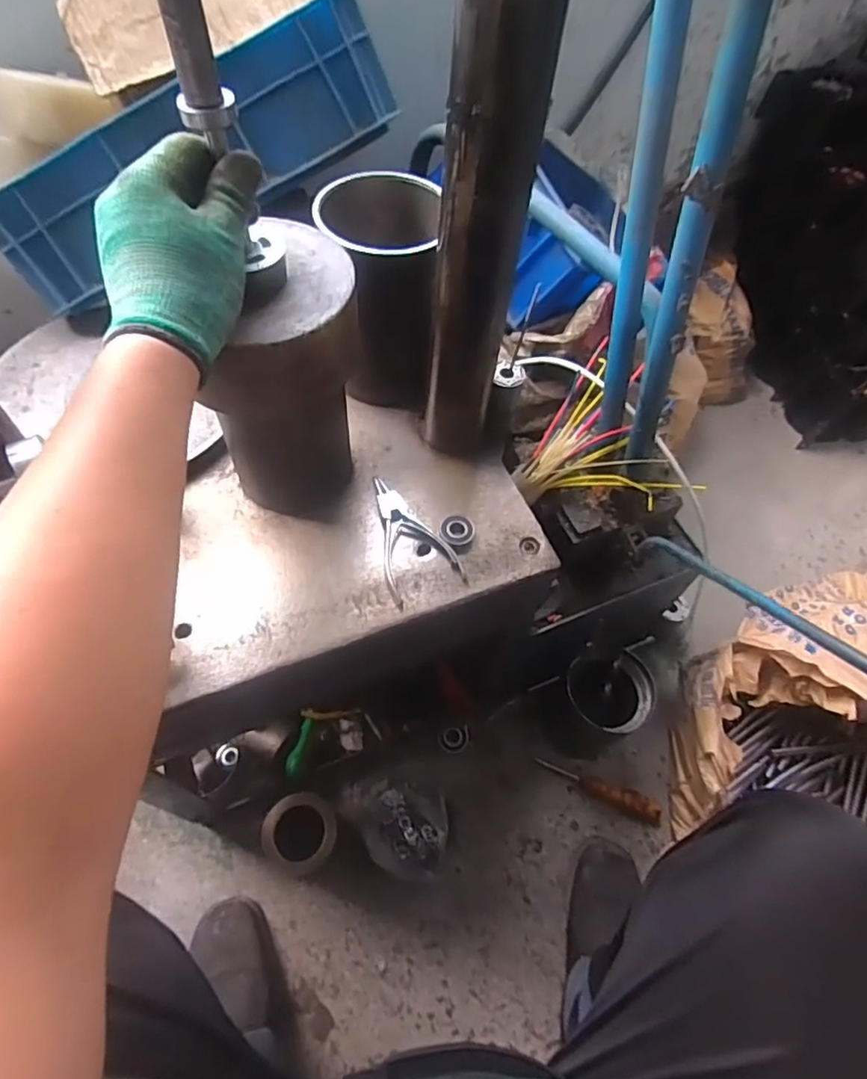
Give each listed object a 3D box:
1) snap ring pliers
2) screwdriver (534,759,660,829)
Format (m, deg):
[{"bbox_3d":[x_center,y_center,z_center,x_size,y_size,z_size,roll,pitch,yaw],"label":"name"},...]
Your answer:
[{"bbox_3d":[-0.031,-0.002,0.565,0.068,0.016,0.133,-24,63,-18],"label":"snap ring pliers"},{"bbox_3d":[0.245,0.370,0.873,0.181,0.031,0.031,21,59,8],"label":"screwdriver"}]

